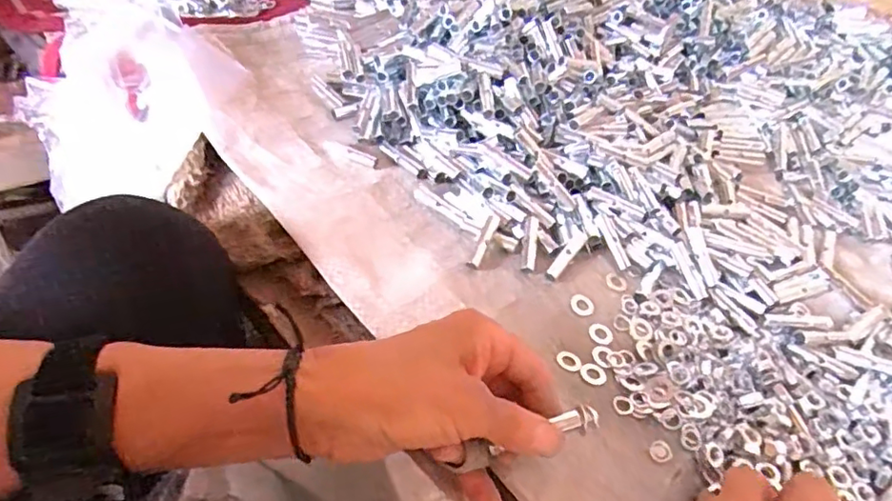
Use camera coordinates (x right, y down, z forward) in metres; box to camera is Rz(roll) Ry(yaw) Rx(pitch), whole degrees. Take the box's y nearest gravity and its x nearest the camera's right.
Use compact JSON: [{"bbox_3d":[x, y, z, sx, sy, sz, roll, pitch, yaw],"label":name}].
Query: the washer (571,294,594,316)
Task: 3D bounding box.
[{"bbox_3d":[0.091,0.036,0.378,0.016,0.004,0.016,4,49,-4],"label":"washer"}]

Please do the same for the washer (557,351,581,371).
[{"bbox_3d":[0.075,0.068,0.346,0.015,0.004,0.014,7,52,-9],"label":"washer"}]

